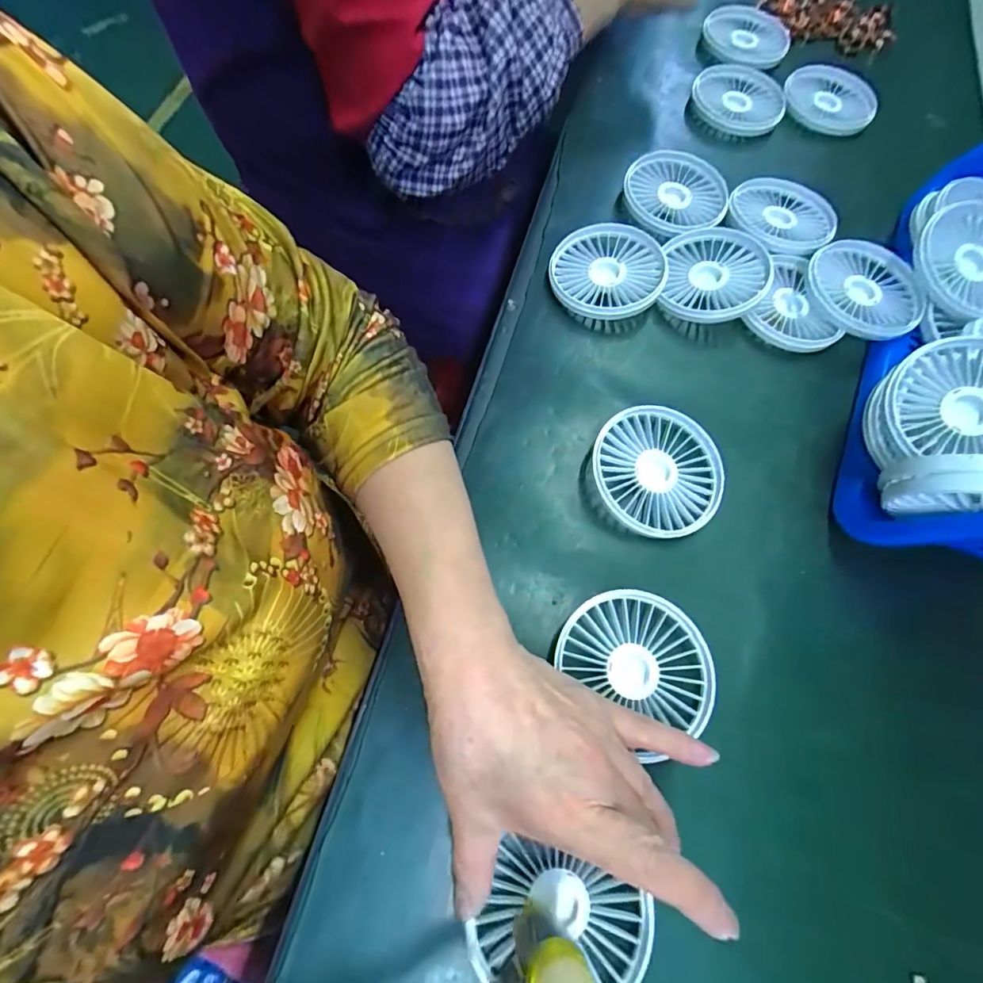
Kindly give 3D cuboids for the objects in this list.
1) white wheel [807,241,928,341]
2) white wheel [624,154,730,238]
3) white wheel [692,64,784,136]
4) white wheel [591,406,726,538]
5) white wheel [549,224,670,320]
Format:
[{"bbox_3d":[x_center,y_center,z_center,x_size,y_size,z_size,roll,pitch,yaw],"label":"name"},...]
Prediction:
[{"bbox_3d":[0.294,-0.160,0.392,0.086,0.015,0.090,1,66,-2],"label":"white wheel"},{"bbox_3d":[0.164,-0.261,0.437,0.089,0.016,0.096,2,69,-4],"label":"white wheel"},{"bbox_3d":[0.250,-0.397,0.502,0.091,0.020,0.086,1,68,-3],"label":"white wheel"},{"bbox_3d":[0.110,-0.013,0.330,0.085,0.019,0.087,2,69,-4],"label":"white wheel"},{"bbox_3d":[0.092,-0.174,0.395,0.086,0.023,0.087,2,69,-4],"label":"white wheel"}]

